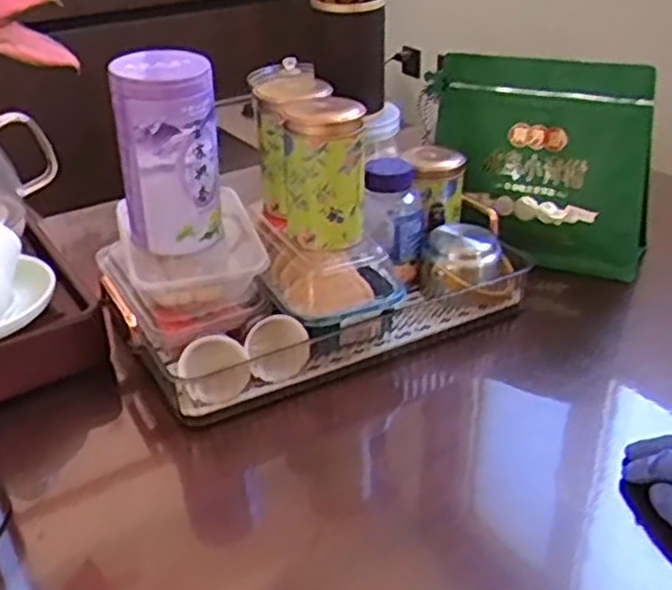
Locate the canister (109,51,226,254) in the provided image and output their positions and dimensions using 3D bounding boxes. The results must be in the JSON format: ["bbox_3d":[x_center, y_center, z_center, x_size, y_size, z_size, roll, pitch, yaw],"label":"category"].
[{"bbox_3d":[-0.141,-0.117,0.660,0.080,0.158,0.066,19,37,32],"label":"canister"}]

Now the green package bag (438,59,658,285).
[{"bbox_3d":[0.217,-0.141,0.835,0.226,0.203,0.069,12,33,23],"label":"green package bag"}]

